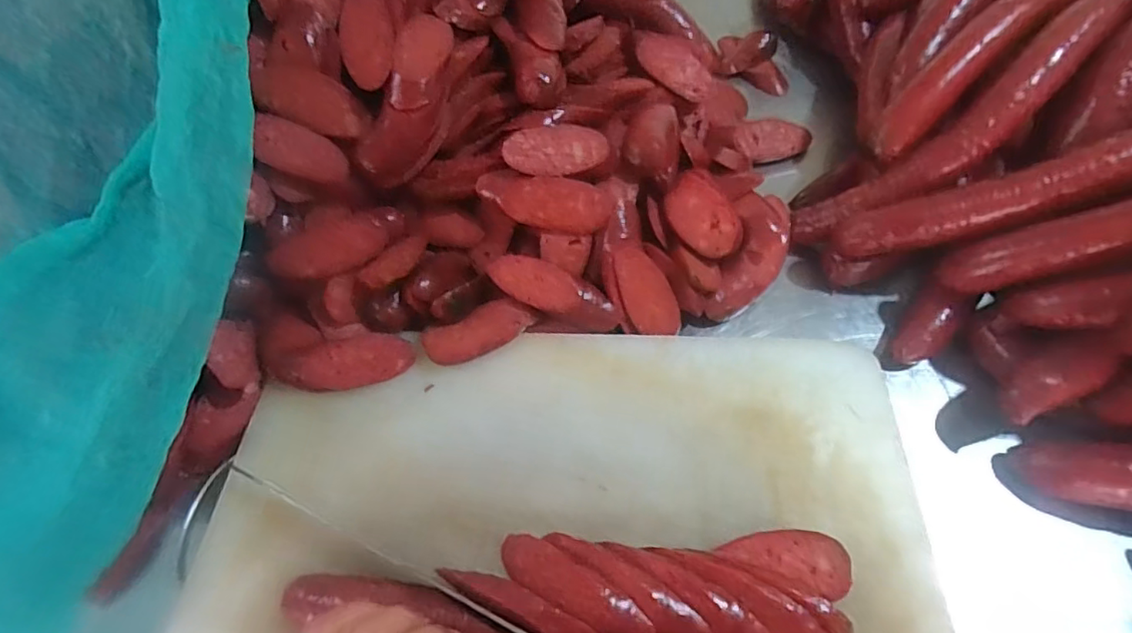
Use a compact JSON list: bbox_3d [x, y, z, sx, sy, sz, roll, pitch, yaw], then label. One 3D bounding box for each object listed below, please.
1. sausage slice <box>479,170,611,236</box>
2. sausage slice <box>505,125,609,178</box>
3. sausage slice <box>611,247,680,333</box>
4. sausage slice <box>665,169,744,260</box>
[{"bbox_3d":[-0.014,-0.084,0.428,0.097,0.038,0.009,7,13,-12],"label":"sausage slice"},{"bbox_3d":[-0.007,-0.121,0.425,0.081,0.011,0.036,-12,88,-24],"label":"sausage slice"},{"bbox_3d":[0.059,-0.017,0.430,0.036,0.006,0.071,-28,94,11],"label":"sausage slice"},{"bbox_3d":[0.105,-0.080,0.446,0.047,0.014,0.074,-30,67,10],"label":"sausage slice"}]

